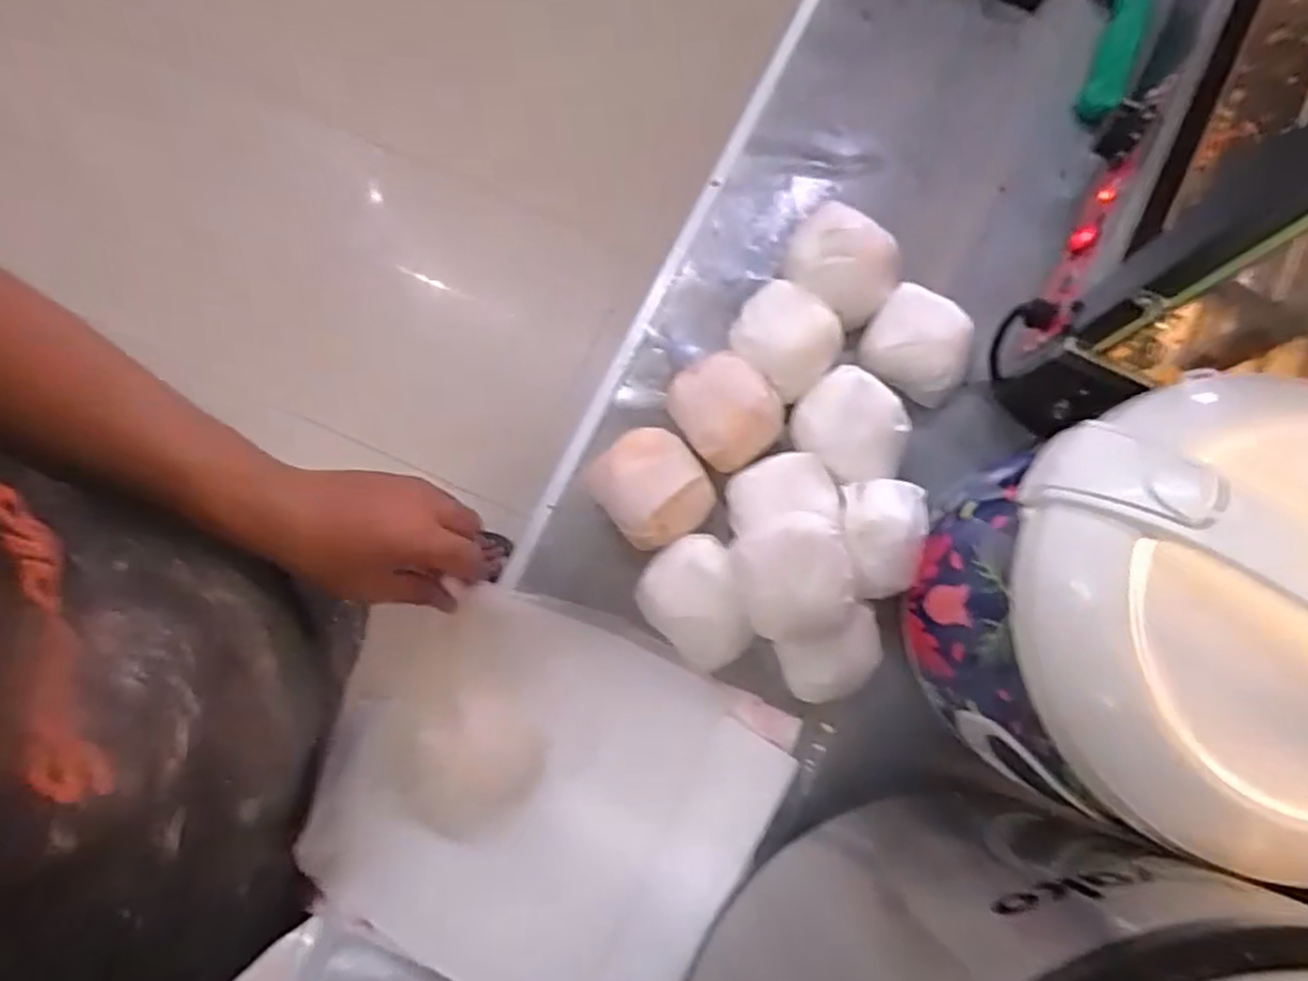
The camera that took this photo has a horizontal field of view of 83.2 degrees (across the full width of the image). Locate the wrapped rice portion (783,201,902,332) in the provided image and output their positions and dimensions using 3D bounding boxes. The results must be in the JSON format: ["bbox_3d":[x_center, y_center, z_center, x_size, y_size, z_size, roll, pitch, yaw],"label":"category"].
[{"bbox_3d":[0.150,-0.182,0.588,0.087,0.051,0.077,34,81,6],"label":"wrapped rice portion"}]

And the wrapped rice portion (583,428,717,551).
[{"bbox_3d":[-0.002,-0.003,0.550,0.079,0.052,0.090,-37,81,-7],"label":"wrapped rice portion"}]

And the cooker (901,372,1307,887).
[{"bbox_3d":[0.293,0.068,0.418,0.221,0.188,0.238,3,79,1],"label":"cooker"}]

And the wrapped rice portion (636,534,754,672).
[{"bbox_3d":[0.027,0.084,0.535,0.074,0.041,0.098,-14,79,-3],"label":"wrapped rice portion"}]

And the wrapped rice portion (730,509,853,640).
[{"bbox_3d":[0.095,0.060,0.499,0.076,0.038,0.081,-24,80,35],"label":"wrapped rice portion"}]

